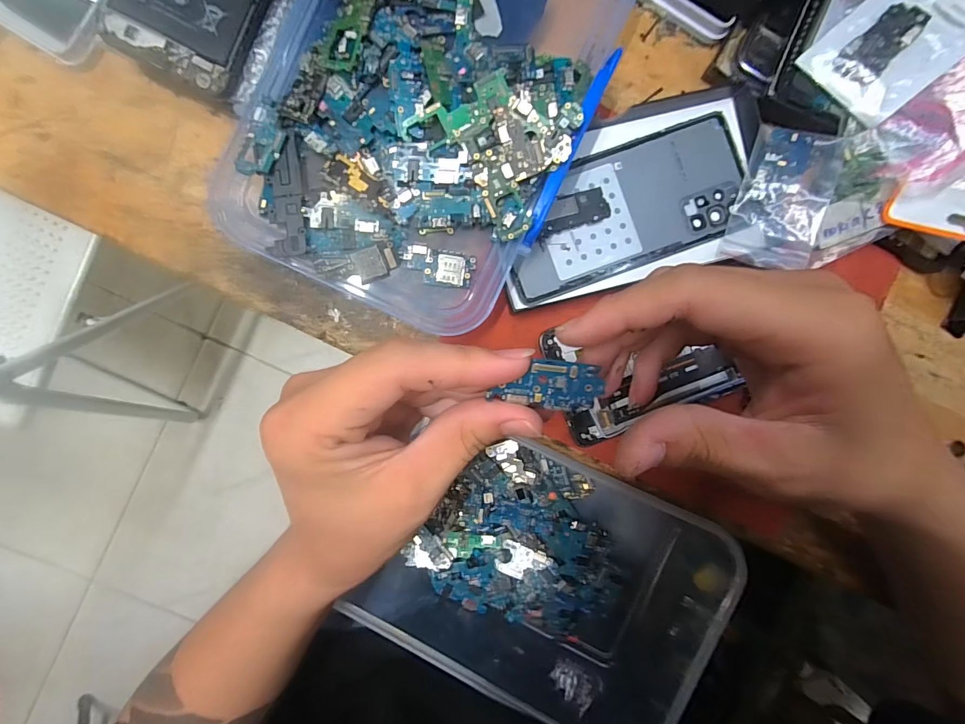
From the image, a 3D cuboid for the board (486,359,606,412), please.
[{"bbox_3d":[0.025,0.009,0.166,0.042,0.005,0.020,-3,92,1],"label":"board"}]

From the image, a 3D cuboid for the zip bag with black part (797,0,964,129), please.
[{"bbox_3d":[0.231,-0.181,0.223,0.093,0.015,0.057,-41,79,27],"label":"zip bag with black part"}]

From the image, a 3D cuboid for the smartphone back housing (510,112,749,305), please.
[{"bbox_3d":[0.090,-0.094,0.267,0.158,0.007,0.075,-21,93,-2],"label":"smartphone back housing"}]

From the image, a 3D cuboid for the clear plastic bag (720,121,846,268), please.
[{"bbox_3d":[0.181,-0.097,0.260,0.048,0.012,0.078,16,97,12],"label":"clear plastic bag"}]

